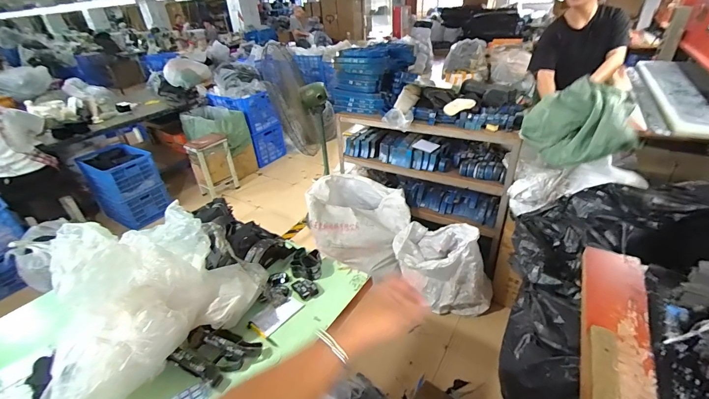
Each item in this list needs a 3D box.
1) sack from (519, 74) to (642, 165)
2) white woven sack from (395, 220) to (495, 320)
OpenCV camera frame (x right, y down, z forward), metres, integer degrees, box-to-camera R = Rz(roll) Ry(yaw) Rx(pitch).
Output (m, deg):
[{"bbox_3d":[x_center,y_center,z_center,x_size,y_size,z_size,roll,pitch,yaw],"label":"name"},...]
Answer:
[{"bbox_3d":[1.063,-0.368,1.542,0.421,0.316,0.443,22,41,28],"label":"sack"},{"bbox_3d":[0.522,0.358,1.887,0.570,0.586,0.304,21,41,27],"label":"white woven sack"}]

